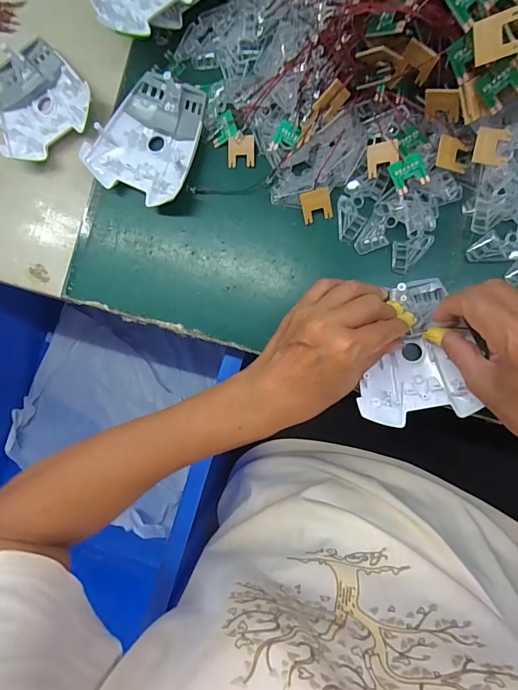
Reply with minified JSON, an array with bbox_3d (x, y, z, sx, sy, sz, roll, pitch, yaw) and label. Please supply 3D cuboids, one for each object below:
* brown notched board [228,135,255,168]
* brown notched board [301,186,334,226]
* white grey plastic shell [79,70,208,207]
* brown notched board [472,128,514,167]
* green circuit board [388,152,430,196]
[{"bbox_3d":[-0.016,-0.175,0.352,0.025,0.004,0.025,1,91,10],"label":"brown notched board"},{"bbox_3d":[0.050,-0.120,0.337,0.025,0.004,0.026,-14,117,5],"label":"brown notched board"},{"bbox_3d":[-0.099,-0.190,0.356,0.093,0.024,0.109,25,95,9],"label":"white grey plastic shell"},{"bbox_3d":[0.177,-0.149,0.293,0.028,0.007,0.026,7,101,0],"label":"brown notched board"},{"bbox_3d":[0.117,-0.135,0.306,0.024,0.004,0.025,-24,88,15],"label":"green circuit board"}]

